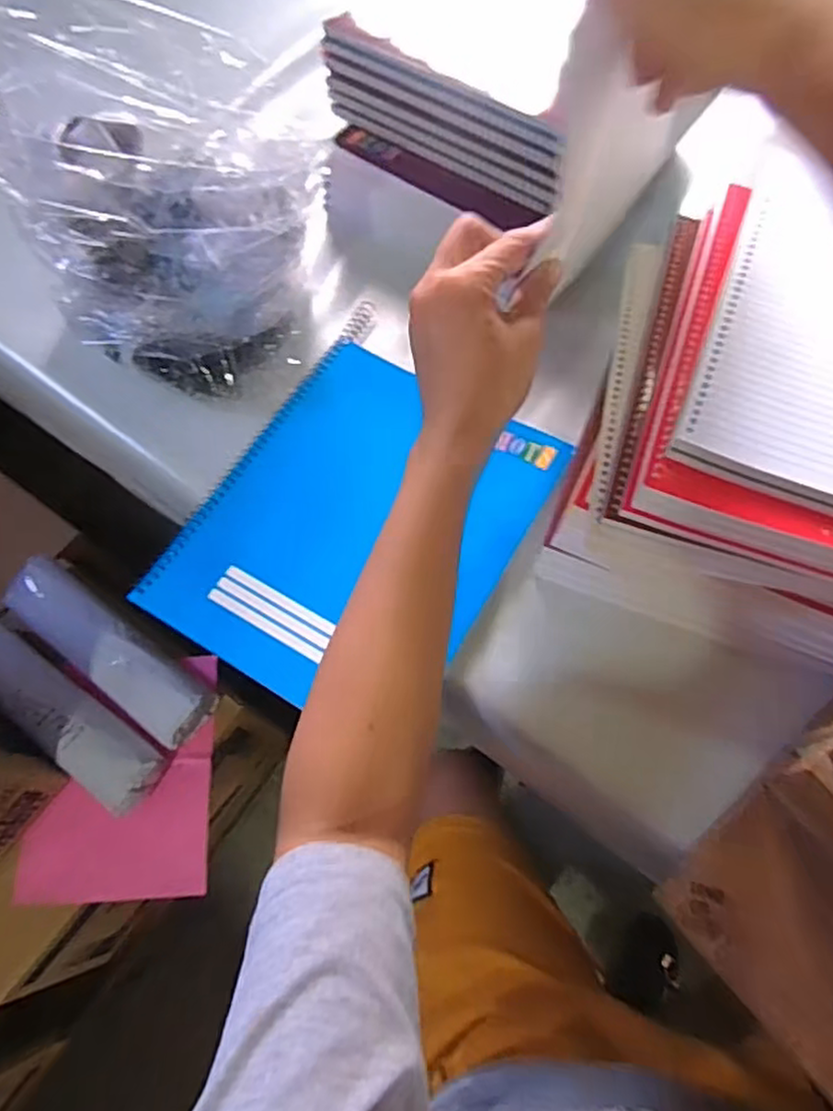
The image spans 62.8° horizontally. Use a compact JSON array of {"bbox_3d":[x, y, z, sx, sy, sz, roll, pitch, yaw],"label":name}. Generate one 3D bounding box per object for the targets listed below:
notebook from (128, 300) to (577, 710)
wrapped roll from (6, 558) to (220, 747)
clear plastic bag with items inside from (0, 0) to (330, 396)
[{"bbox_3d":[-0.033,-0.028,0.470,0.204,0.017,0.262,28,71,13],"label":"notebook"},{"bbox_3d":[-0.375,0.114,0.831,0.286,0.058,0.081,34,73,15],"label":"wrapped roll"},{"bbox_3d":[-0.163,-0.236,0.454,0.184,0.201,0.172,-33,70,-11],"label":"clear plastic bag with items inside"}]

